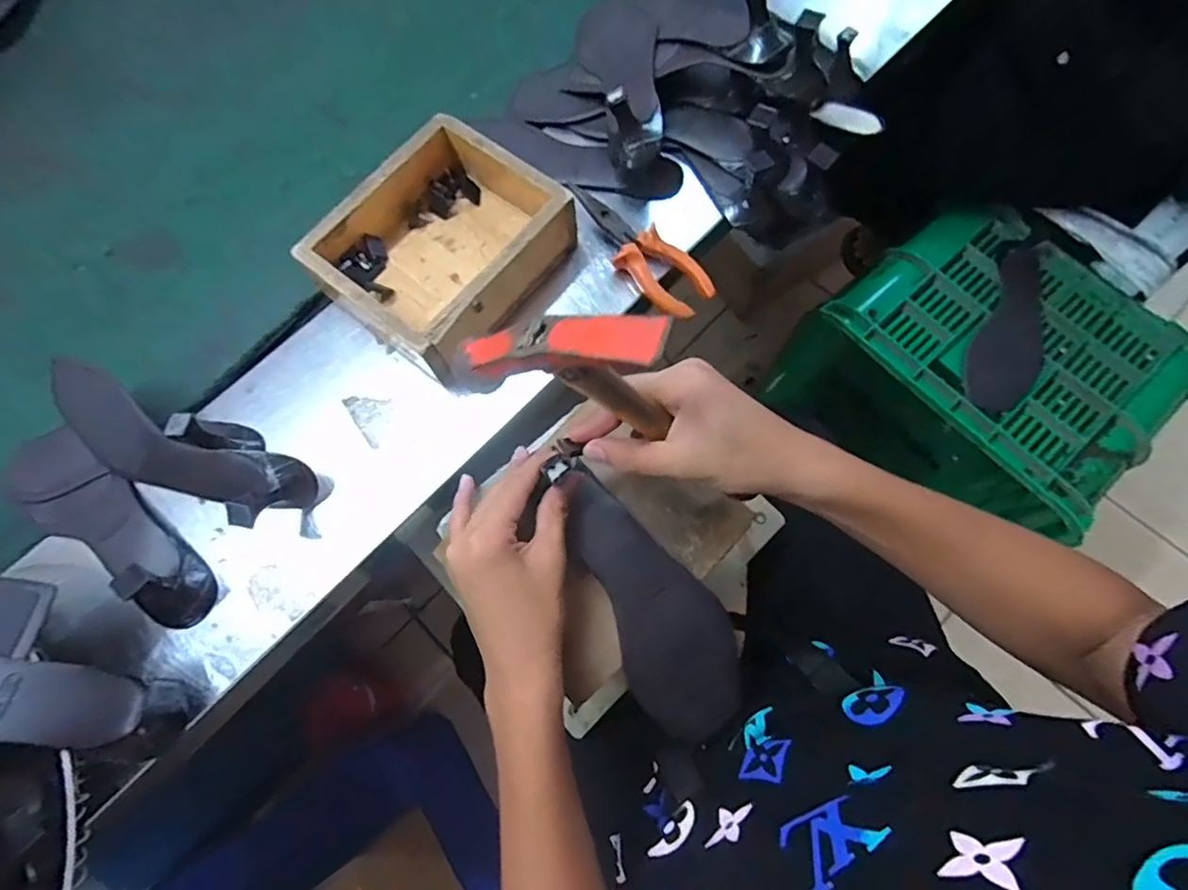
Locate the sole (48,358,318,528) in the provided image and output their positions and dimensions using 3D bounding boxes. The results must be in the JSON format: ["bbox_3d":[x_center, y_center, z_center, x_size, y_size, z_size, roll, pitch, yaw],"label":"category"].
[{"bbox_3d":[-0.331,0.002,0.449,0.234,0.052,0.063,22,74,9],"label":"sole"}]

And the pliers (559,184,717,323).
[{"bbox_3d":[0.039,-0.175,0.508,0.052,0.025,0.153,-42,76,-11],"label":"pliers"}]

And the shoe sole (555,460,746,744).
[{"bbox_3d":[0.038,0.104,0.401,0.077,0.016,0.194,-30,86,-7],"label":"shoe sole"}]

